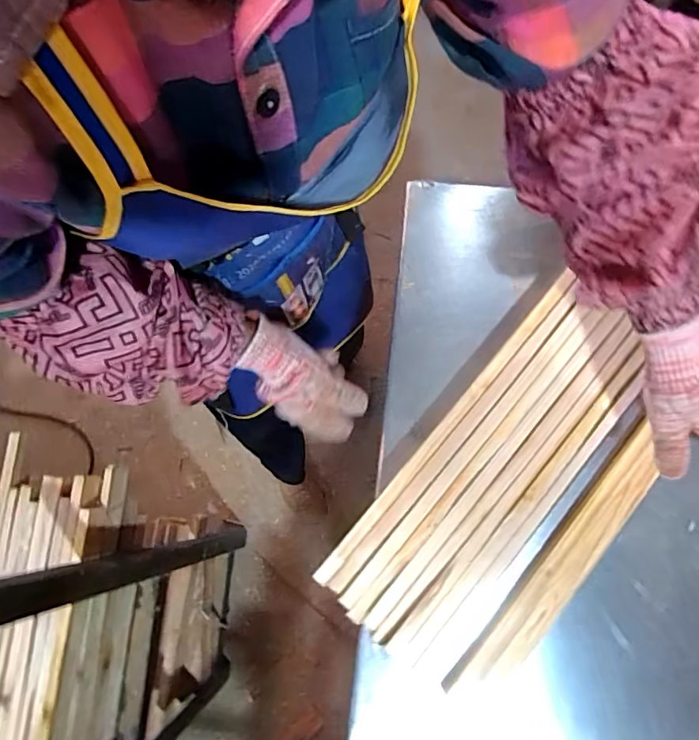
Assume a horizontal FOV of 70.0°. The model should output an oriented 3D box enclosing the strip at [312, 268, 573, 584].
[{"bbox_3d":[0.103,0.055,0.515,0.018,0.021,0.396,40,81,10],"label":"strip"}]

